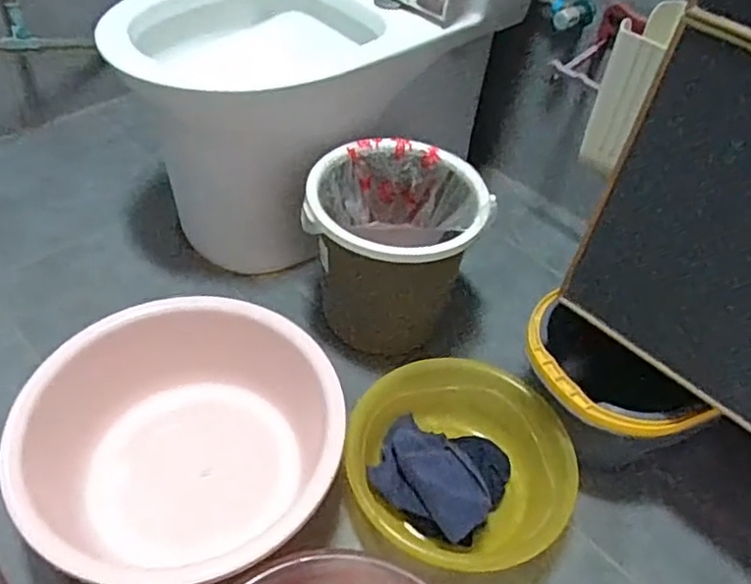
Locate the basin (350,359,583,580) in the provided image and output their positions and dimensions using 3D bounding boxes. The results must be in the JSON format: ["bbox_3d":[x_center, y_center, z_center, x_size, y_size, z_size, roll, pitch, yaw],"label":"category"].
[{"bbox_3d":[0.110,0.227,0.874,0.296,0.099,0.251,3,48,-4],"label":"basin"}]

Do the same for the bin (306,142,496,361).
[{"bbox_3d":[0.022,-0.066,1.004,0.260,0.251,0.237,6,48,-2],"label":"bin"}]

